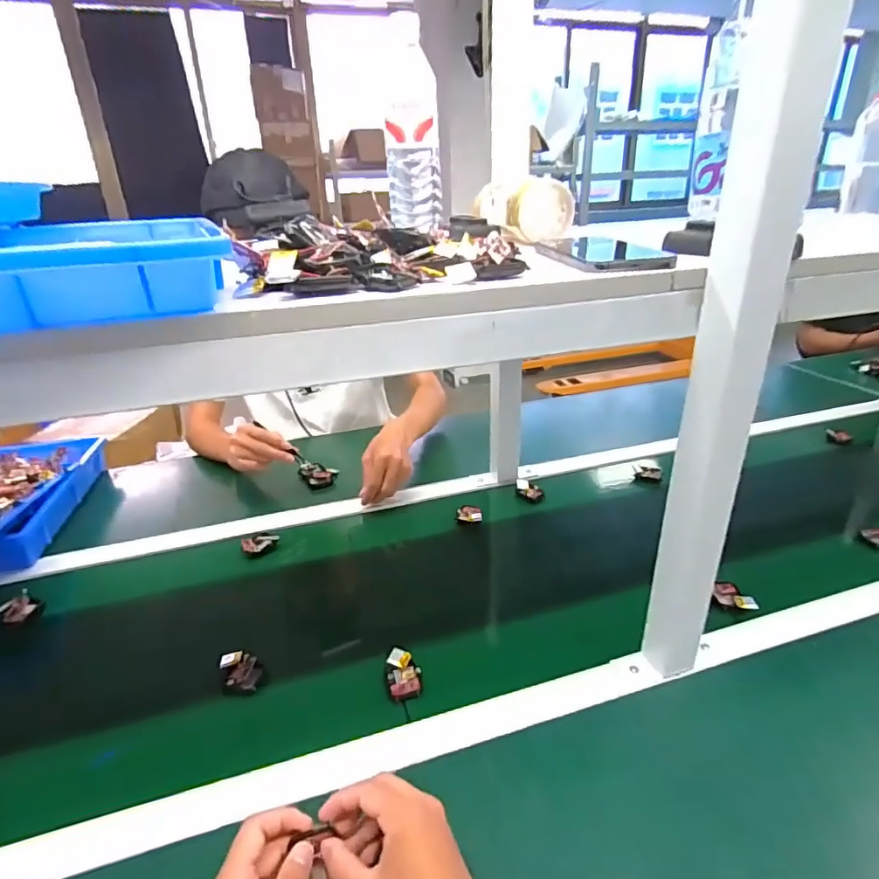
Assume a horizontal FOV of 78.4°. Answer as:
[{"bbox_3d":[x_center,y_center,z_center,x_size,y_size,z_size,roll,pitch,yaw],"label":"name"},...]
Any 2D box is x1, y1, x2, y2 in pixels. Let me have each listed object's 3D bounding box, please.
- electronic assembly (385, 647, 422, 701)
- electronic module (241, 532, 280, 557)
[{"bbox_3d":[-0.039,0.253,0.588,0.035,0.014,0.061,-7,27,-9],"label":"electronic assembly"},{"bbox_3d":[-0.270,0.157,0.812,0.042,0.021,0.045,12,29,26],"label":"electronic module"}]

